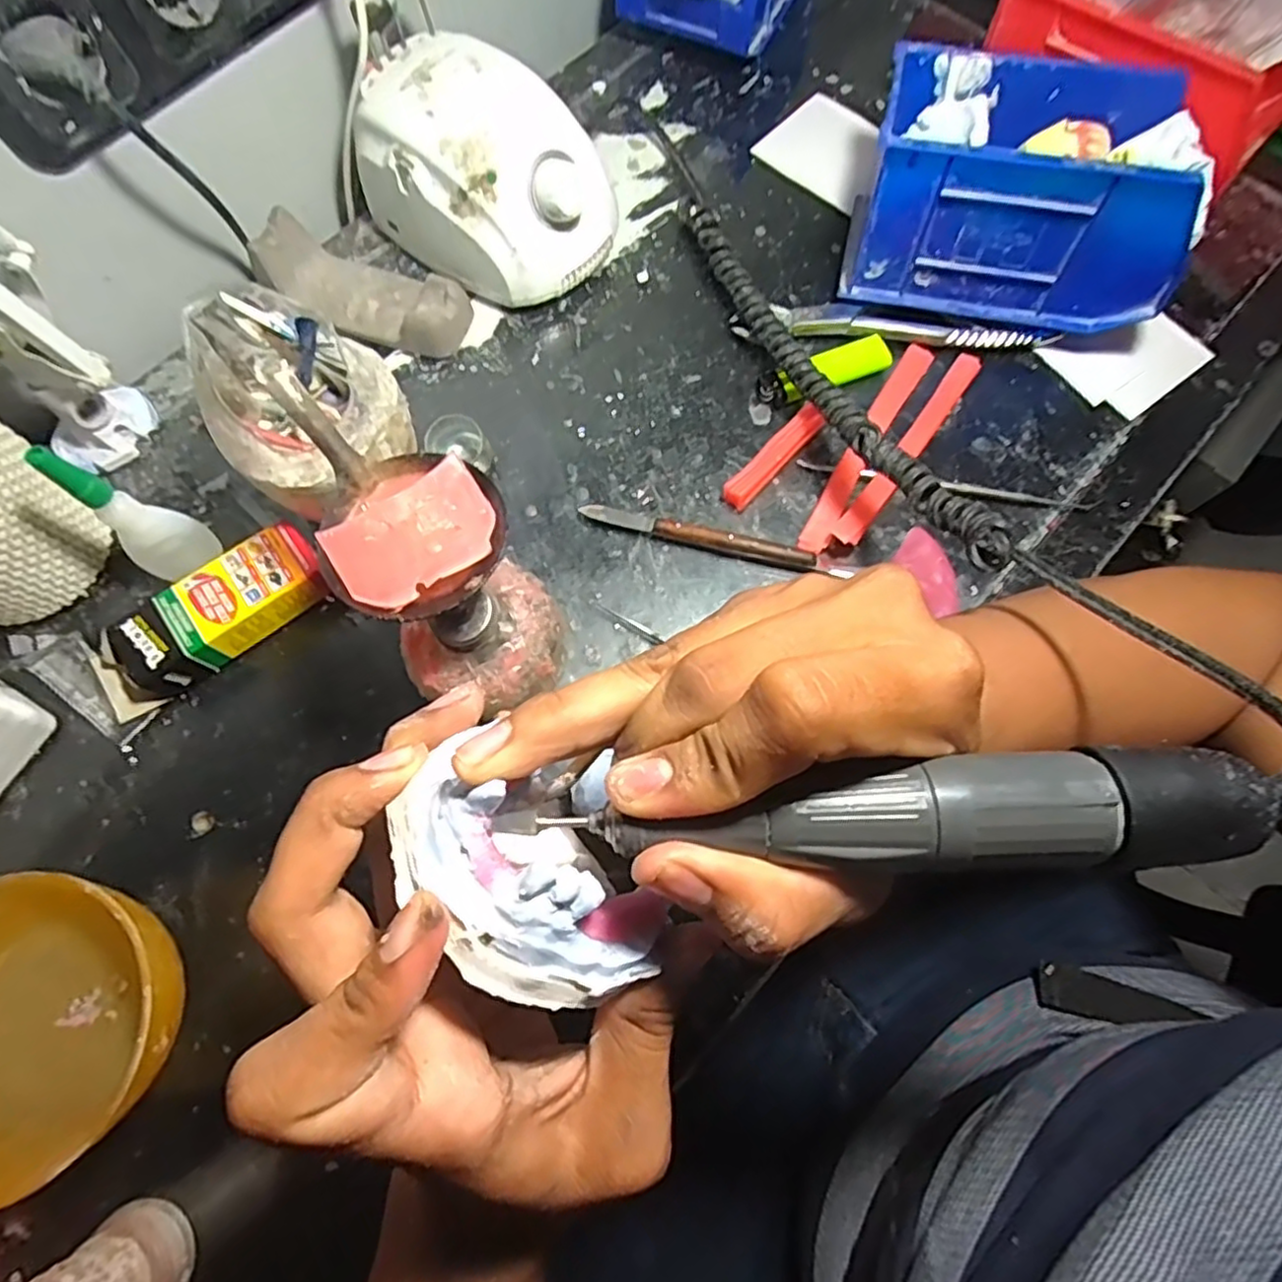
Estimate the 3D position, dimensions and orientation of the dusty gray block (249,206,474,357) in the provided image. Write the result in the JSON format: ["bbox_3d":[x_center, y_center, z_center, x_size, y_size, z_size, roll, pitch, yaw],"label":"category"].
[{"bbox_3d":[-0.167,-0.215,0.413,0.119,0.040,0.054,24,75,8],"label":"dusty gray block"}]

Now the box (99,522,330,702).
[{"bbox_3d":[-0.221,-0.013,0.356,0.112,0.028,0.045,-33,75,-9],"label":"box"}]

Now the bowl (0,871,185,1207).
[{"bbox_3d":[-0.235,0.152,0.281,0.113,0.066,0.105,0,73,0],"label":"bowl"}]

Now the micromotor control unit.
[{"bbox_3d":[-0.087,-0.281,0.409,0.141,0.081,0.113,39,77,11],"label":"micromotor control unit"}]

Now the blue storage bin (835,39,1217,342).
[{"bbox_3d":[0.216,-0.251,0.387,0.175,0.102,0.113,11,73,4],"label":"blue storage bin"}]

